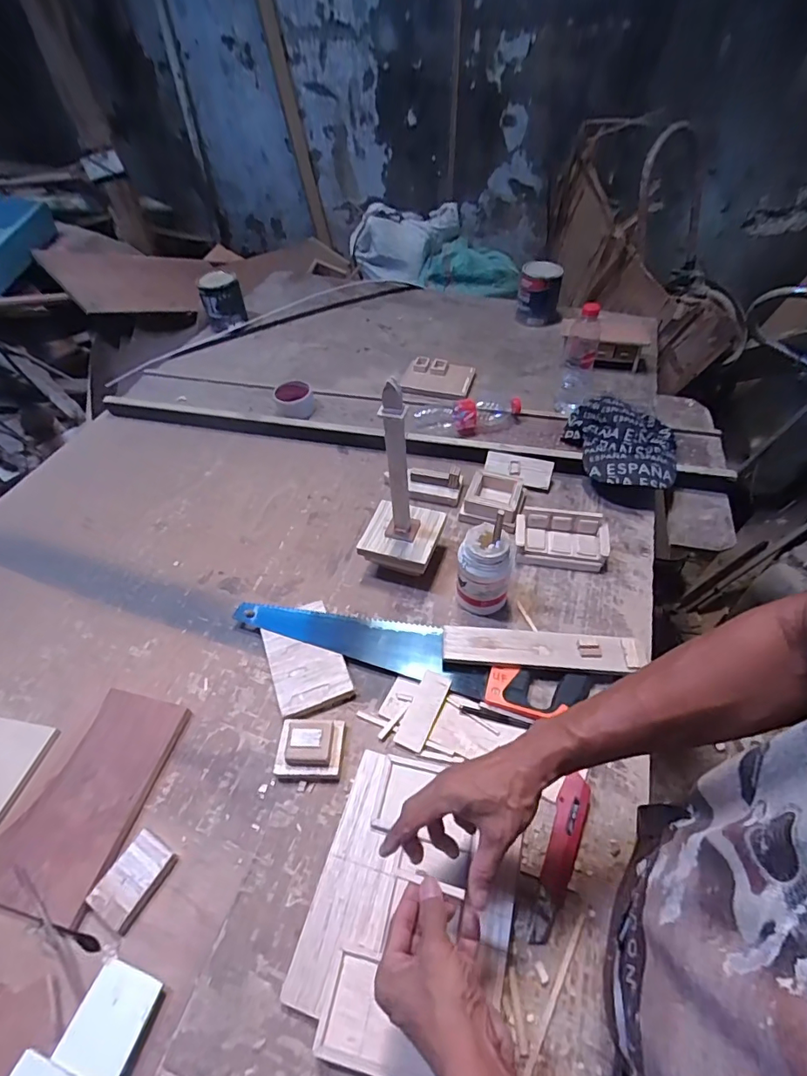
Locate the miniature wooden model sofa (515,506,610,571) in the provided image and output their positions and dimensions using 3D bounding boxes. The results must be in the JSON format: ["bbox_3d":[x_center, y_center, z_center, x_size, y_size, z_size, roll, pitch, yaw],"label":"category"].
[{"bbox_3d":[0.260,0.002,0.817,0.145,0.063,0.080,7,49,8],"label":"miniature wooden model sofa"}]

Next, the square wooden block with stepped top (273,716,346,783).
[{"bbox_3d":[-0.118,0.264,0.624,0.080,0.042,0.074,2,49,4],"label":"square wooden block with stepped top"}]

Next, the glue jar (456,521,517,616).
[{"bbox_3d":[0.122,0.051,0.733,0.078,0.134,0.067,11,50,11],"label":"glue jar"}]

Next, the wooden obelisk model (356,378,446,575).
[{"bbox_3d":[-0.003,-0.076,0.721,0.117,0.299,0.113,10,51,14],"label":"wooden obelisk model"}]

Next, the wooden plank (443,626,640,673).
[{"bbox_3d":[0.192,0.161,0.697,0.269,0.036,0.055,4,49,6],"label":"wooden plank"}]

